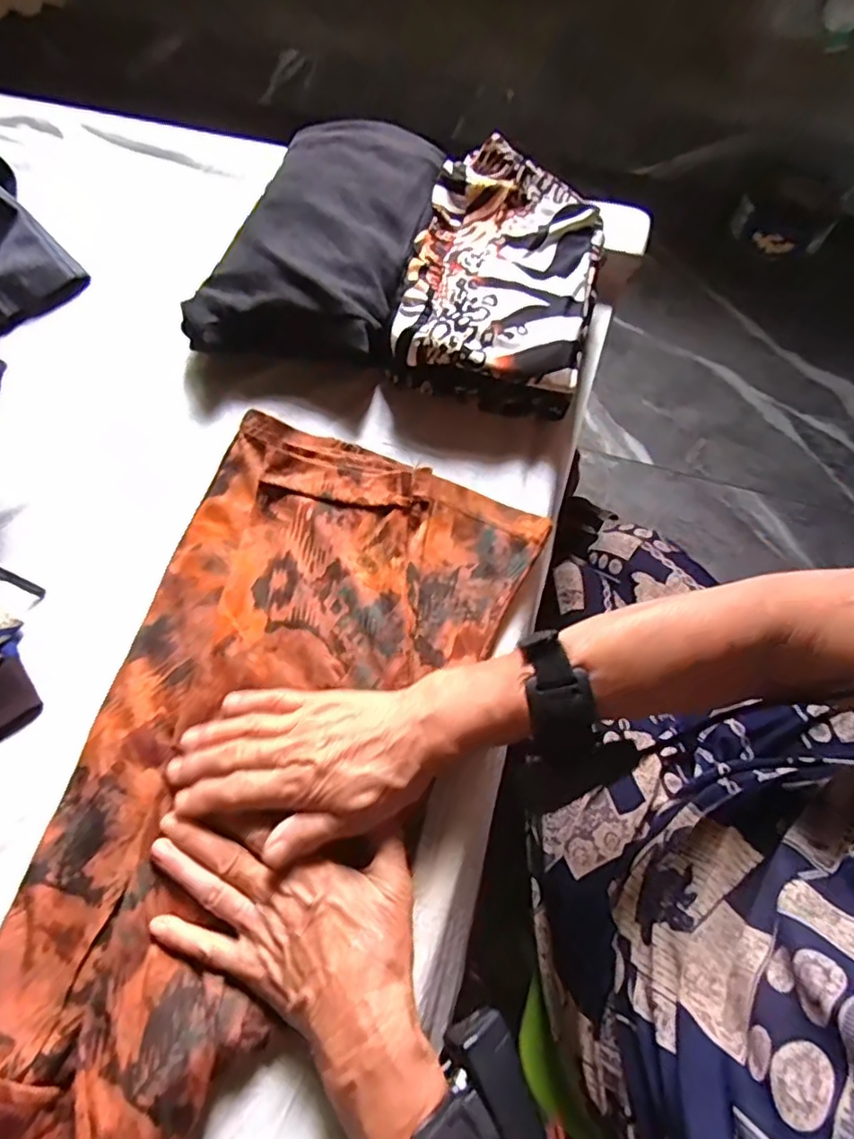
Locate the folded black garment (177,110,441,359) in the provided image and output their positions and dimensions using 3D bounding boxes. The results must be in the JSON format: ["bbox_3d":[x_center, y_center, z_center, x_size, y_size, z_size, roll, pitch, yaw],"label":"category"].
[{"bbox_3d":[-0.091,-0.294,0.562,0.167,0.073,0.274,11,65,5],"label":"folded black garment"}]

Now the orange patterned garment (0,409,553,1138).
[{"bbox_3d":[-0.136,0.150,0.363,0.236,0.047,0.560,23,64,8],"label":"orange patterned garment"}]

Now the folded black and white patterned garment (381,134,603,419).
[{"bbox_3d":[0.071,-0.263,0.546,0.159,0.056,0.265,13,65,5],"label":"folded black and white patterned garment"}]

